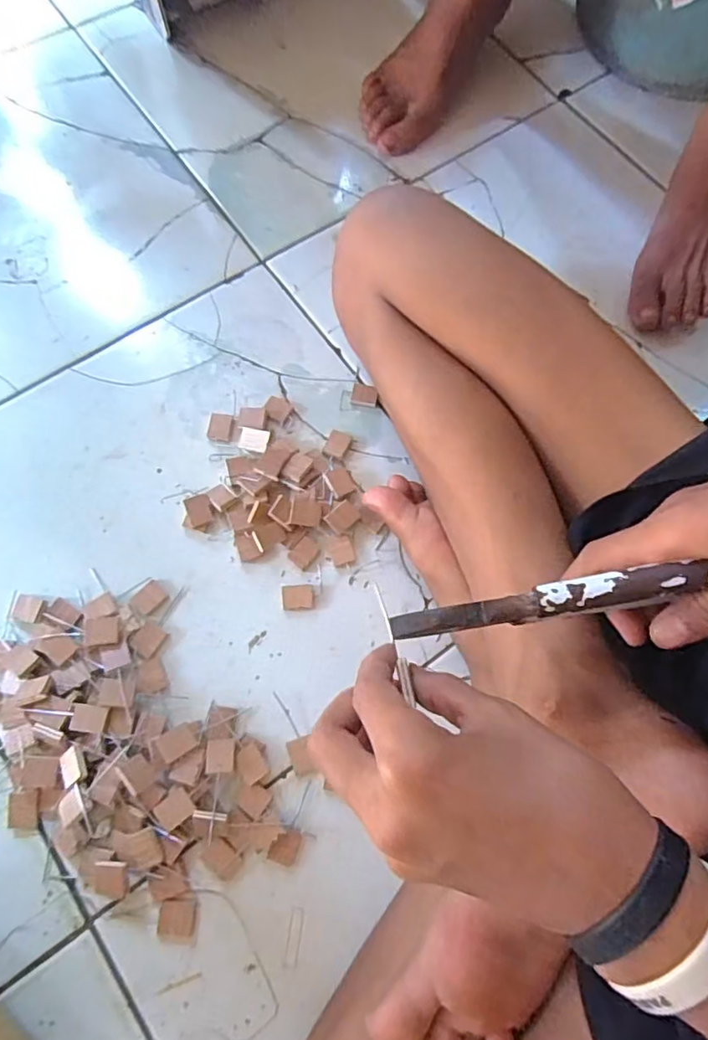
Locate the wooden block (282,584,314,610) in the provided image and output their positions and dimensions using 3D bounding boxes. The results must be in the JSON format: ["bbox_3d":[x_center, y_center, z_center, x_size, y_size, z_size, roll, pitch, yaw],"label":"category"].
[{"bbox_3d":[-0.045,0.062,0.458,0.025,0.004,0.020,-4,72,-3],"label":"wooden block"}]

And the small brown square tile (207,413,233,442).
[{"bbox_3d":[-0.118,-0.082,0.503,0.021,0.005,0.027,8,72,1],"label":"small brown square tile"}]

